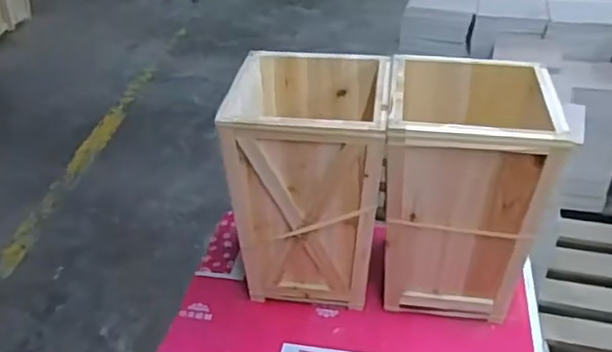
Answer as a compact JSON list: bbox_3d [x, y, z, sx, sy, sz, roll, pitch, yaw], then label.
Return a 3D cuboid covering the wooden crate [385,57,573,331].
[{"bbox_3d":[0.253,0.033,1.039,0.230,0.384,0.240,4,35,9],"label":"wooden crate"}]

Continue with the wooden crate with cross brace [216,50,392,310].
[{"bbox_3d":[0.010,0.017,1.072,0.239,0.376,0.232,3,35,7],"label":"wooden crate with cross brace"}]

